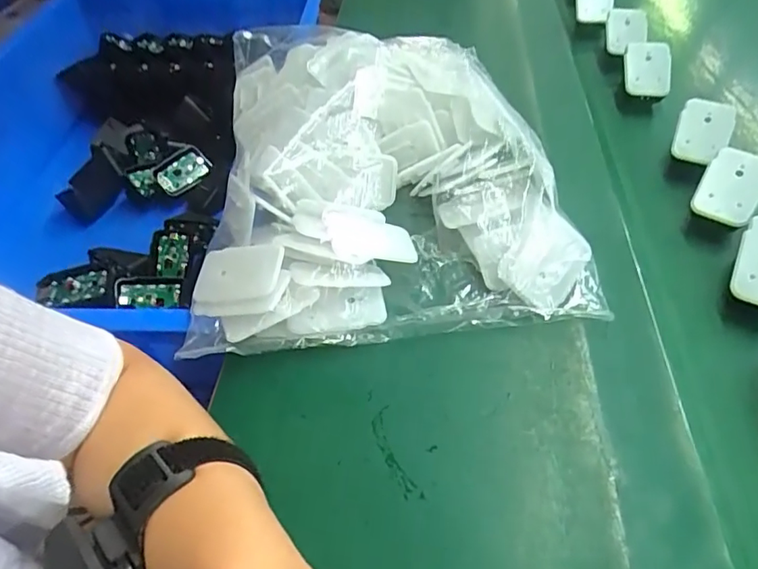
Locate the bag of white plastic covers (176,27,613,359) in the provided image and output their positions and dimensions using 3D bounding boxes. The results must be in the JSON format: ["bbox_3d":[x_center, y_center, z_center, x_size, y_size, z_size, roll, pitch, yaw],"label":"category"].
[{"bbox_3d":[0.000,-0.108,0.445,0.288,0.081,0.335,-5,50,-1],"label":"bag of white plastic covers"}]

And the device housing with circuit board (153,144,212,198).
[{"bbox_3d":[-0.248,-0.143,0.667,0.067,0.045,0.011,-46,19,-19],"label":"device housing with circuit board"}]

